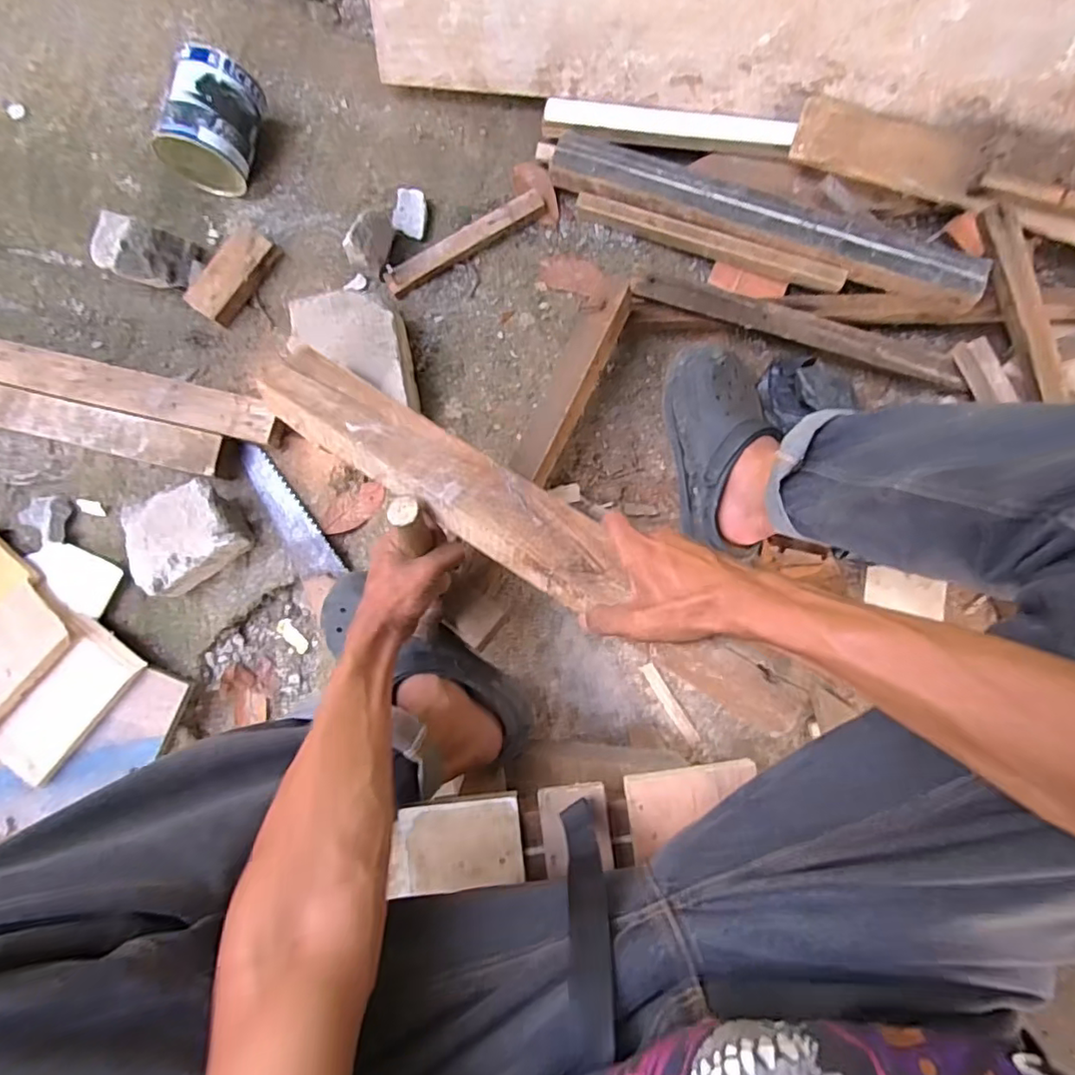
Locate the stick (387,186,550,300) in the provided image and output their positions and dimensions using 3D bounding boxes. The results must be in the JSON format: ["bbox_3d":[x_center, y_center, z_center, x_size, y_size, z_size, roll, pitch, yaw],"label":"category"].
[{"bbox_3d":[-0.099,-0.402,0.805,0.235,0.029,0.033,-30,85,-1],"label":"stick"}]

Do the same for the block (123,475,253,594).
[{"bbox_3d":[-0.451,-0.001,0.760,0.134,0.072,0.117,-27,84,-1],"label":"block"}]

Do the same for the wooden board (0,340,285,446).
[{"bbox_3d":[-0.594,-0.205,0.800,0.520,0.044,0.061,13,85,3],"label":"wooden board"}]

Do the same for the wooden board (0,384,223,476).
[{"bbox_3d":[-0.674,-0.164,0.796,0.529,0.044,0.060,14,85,3],"label":"wooden board"}]

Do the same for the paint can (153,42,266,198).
[{"bbox_3d":[-0.432,-0.550,0.785,0.116,0.113,0.135,13,85,3],"label":"paint can"}]

